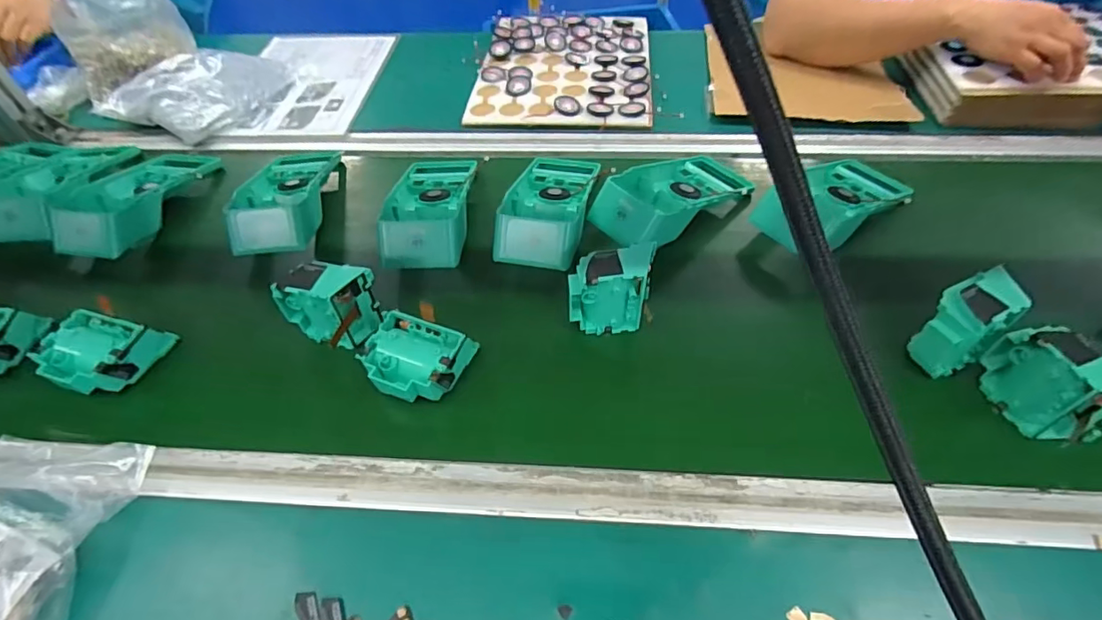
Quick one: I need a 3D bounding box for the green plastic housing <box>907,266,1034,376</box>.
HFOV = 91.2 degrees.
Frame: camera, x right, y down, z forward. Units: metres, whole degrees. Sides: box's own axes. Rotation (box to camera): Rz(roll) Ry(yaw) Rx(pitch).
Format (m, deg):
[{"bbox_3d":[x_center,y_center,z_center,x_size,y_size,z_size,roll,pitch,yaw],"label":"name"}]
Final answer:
[{"bbox_3d":[0.332,0.012,0.435,0.079,0.072,0.046,-28,55,-18],"label":"green plastic housing"}]

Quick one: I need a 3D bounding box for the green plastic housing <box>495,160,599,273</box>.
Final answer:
[{"bbox_3d":[0.000,-0.123,0.576,0.087,0.043,0.199,8,52,9],"label":"green plastic housing"}]

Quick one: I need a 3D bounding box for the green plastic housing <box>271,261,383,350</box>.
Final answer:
[{"bbox_3d":[-0.196,-0.008,0.481,0.067,0.073,0.061,27,58,22],"label":"green plastic housing"}]

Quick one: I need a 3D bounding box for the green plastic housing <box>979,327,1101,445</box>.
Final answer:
[{"bbox_3d":[0.371,0.054,0.400,0.034,0.075,0.082,-23,54,-15],"label":"green plastic housing"}]

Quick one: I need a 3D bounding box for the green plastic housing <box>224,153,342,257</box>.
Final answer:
[{"bbox_3d":[-0.297,-0.135,0.606,0.089,0.046,0.186,-7,51,-2],"label":"green plastic housing"}]

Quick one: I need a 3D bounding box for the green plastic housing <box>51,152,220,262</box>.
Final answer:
[{"bbox_3d":[-0.473,-0.131,0.626,0.101,0.061,0.195,4,52,6],"label":"green plastic housing"}]

